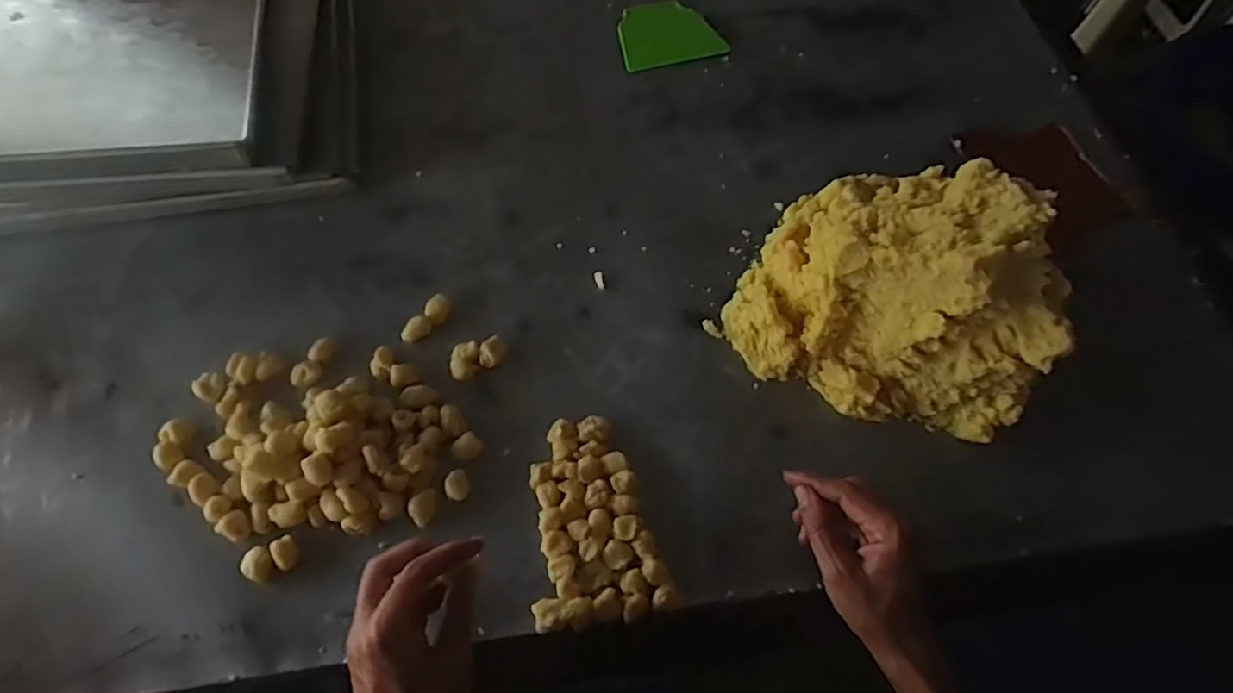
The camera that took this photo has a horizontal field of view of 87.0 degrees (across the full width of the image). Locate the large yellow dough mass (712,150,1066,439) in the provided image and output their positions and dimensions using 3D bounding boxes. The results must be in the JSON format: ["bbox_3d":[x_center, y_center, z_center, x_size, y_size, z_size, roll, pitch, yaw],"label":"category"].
[{"bbox_3d":[0.234,-0.063,0.551,0.241,0.142,0.213,14,63,4],"label":"large yellow dough mass"}]

